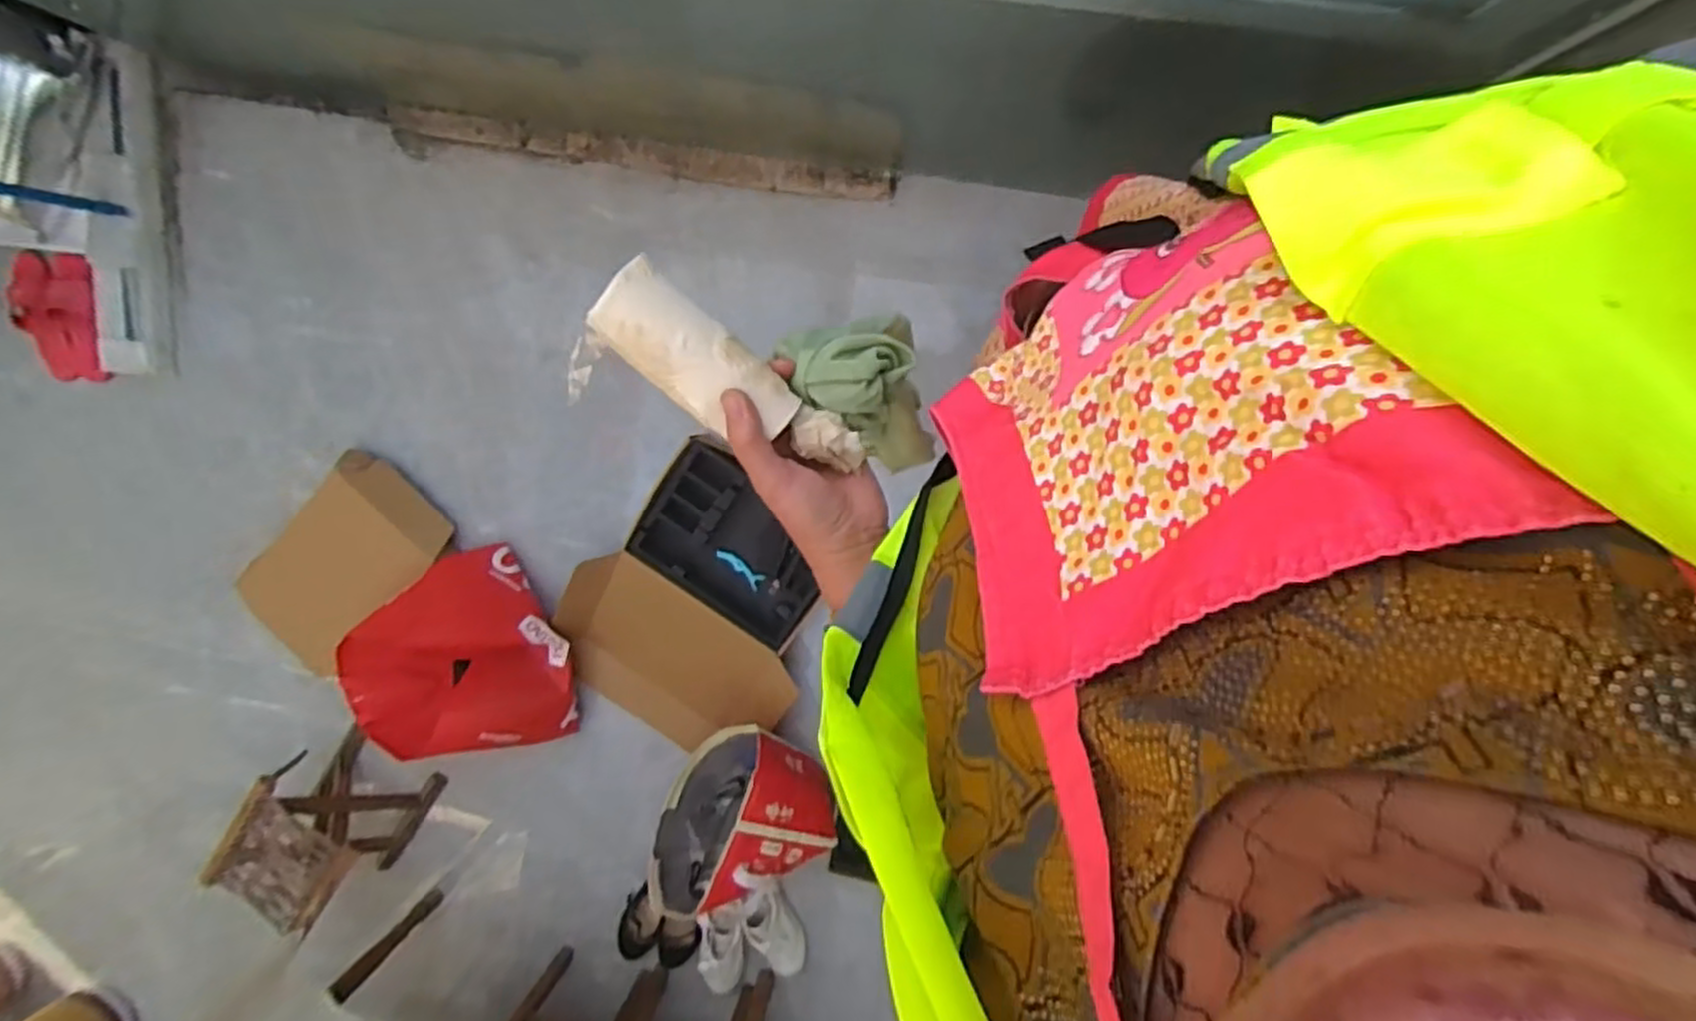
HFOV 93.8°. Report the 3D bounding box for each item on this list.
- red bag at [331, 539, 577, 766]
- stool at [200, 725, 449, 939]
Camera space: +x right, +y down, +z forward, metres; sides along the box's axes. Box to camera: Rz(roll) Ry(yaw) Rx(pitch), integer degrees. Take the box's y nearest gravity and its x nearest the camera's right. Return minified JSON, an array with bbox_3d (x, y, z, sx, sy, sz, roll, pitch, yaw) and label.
[{"bbox_3d":[-0.738,0.277,1.514,0.370,0.246,0.369,1,104,5],"label":"red bag"},{"bbox_3d":[-1.012,0.601,1.571,0.243,0.324,0.259,26,105,-2],"label":"stool"}]

